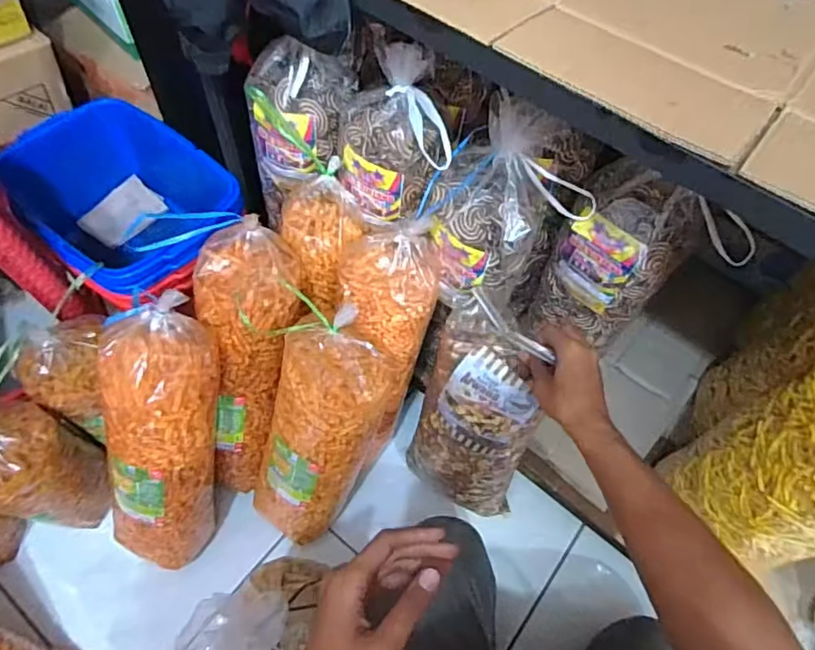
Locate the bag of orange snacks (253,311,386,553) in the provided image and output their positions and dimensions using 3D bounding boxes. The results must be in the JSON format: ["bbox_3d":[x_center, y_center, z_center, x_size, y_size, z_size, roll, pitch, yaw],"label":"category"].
[{"bbox_3d":[-0.135,0.177,0.828,0.141,0.443,0.098,26,35,12],"label":"bag of orange snacks"}]

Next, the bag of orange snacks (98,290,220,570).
[{"bbox_3d":[-0.348,0.178,0.795,0.132,0.466,0.108,14,29,4],"label":"bag of orange snacks"}]

